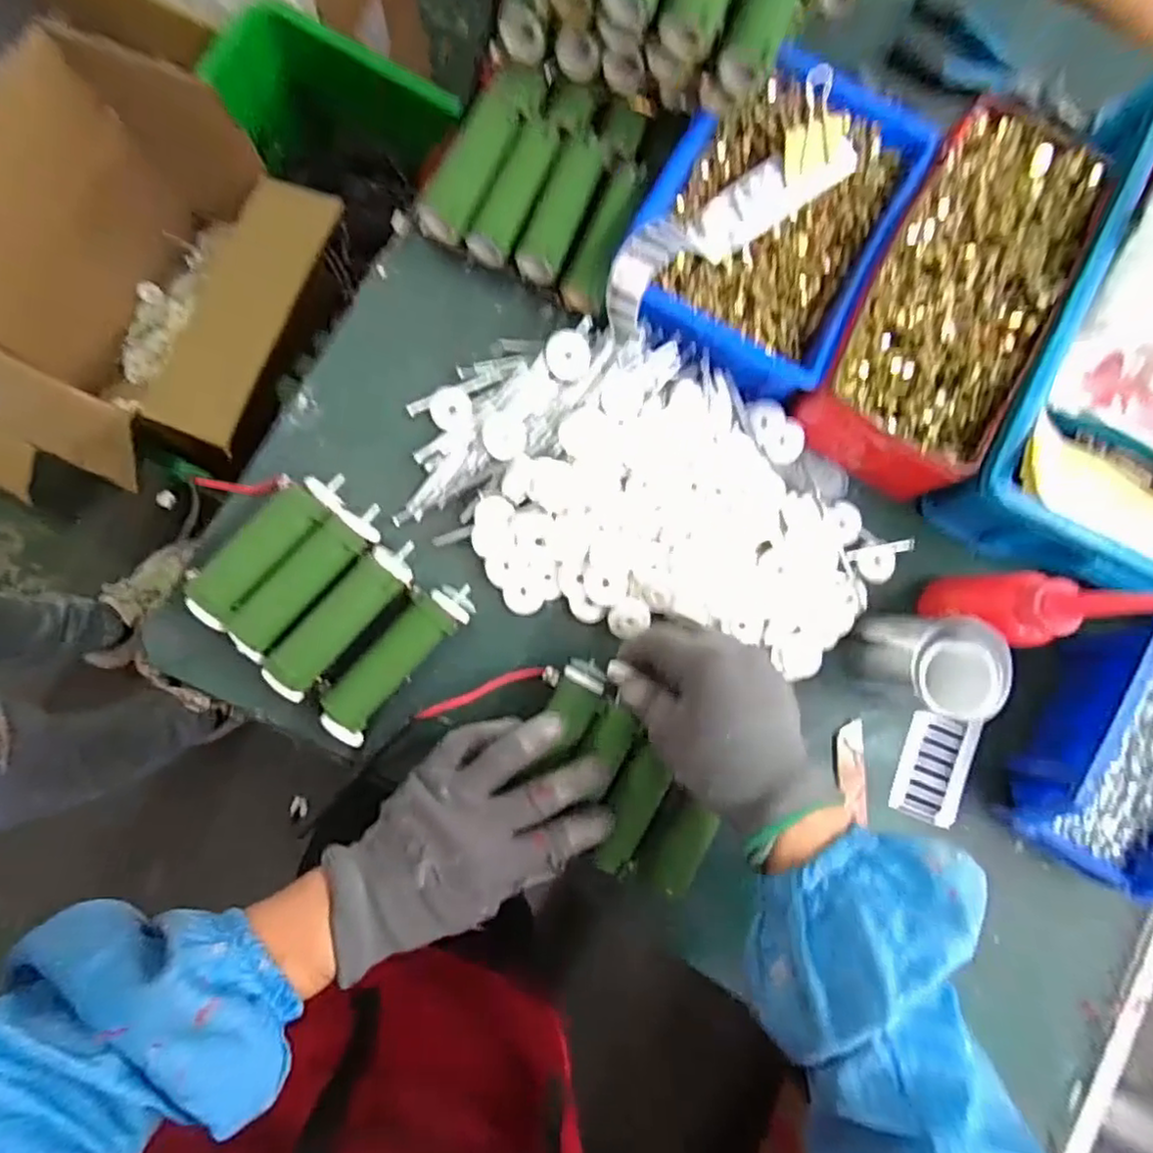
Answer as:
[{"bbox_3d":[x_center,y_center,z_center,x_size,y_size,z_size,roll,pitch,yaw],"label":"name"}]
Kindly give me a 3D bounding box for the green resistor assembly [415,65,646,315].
[{"bbox_3d":[-0.017,-0.262,0.447,0.126,0.049,0.139,27,83,-2],"label":"green resistor assembly"}]

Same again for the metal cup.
[{"bbox_3d":[0.218,0.054,0.420,0.061,0.075,0.056,0,85,-5],"label":"metal cup"}]

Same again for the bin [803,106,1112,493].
[{"bbox_3d":[0.245,-0.184,0.447,0.108,0.068,0.237,27,83,-2],"label":"bin"}]

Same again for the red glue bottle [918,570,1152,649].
[{"bbox_3d":[0.259,0.017,0.389,0.051,0.130,0.041,30,83,-1],"label":"red glue bottle"}]

